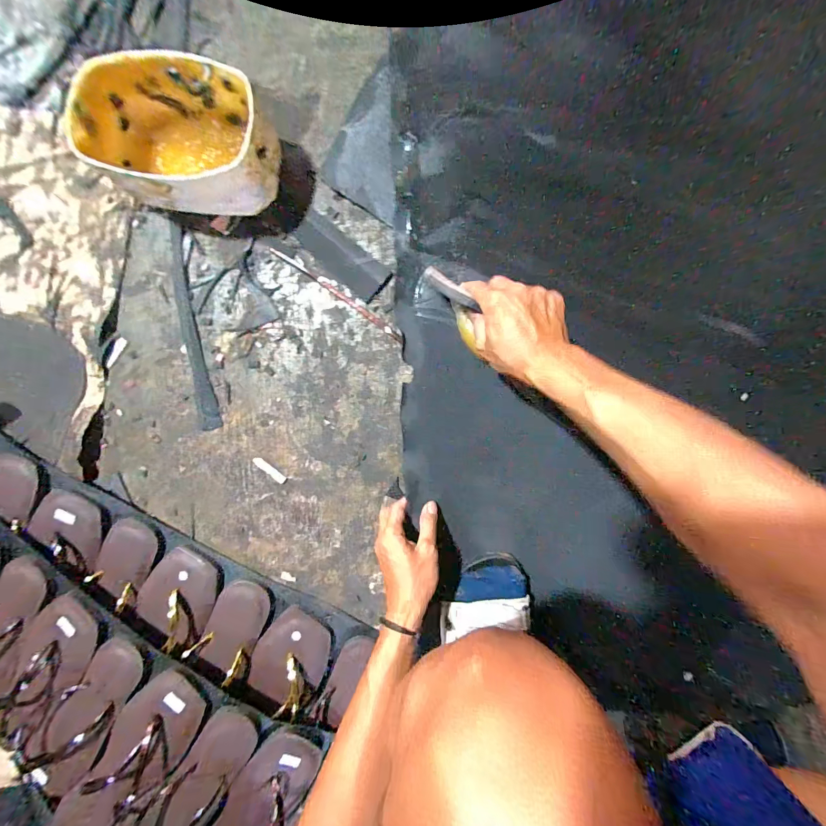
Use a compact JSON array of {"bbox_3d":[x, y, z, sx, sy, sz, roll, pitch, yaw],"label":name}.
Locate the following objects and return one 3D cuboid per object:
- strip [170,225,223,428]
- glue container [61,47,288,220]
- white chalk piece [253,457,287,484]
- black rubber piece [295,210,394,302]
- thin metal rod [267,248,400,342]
[{"bbox_3d":[-0.295,-0.109,0.483,0.029,0.010,0.264,-8,94,4],"label":"strip"},{"bbox_3d":[-0.254,-0.307,0.418,0.189,0.101,0.129,6,95,3],"label":"glue container"},{"bbox_3d":[-0.195,0.078,0.494,0.051,0.005,0.011,37,96,0],"label":"white chalk piece"},{"bbox_3d":[-0.092,-0.198,0.462,0.122,0.006,0.051,38,96,0],"label":"black rubber piece"},{"bbox_3d":[-0.096,-0.153,0.470,0.207,0.006,0.006,35,96,0],"label":"thin metal rod"}]

